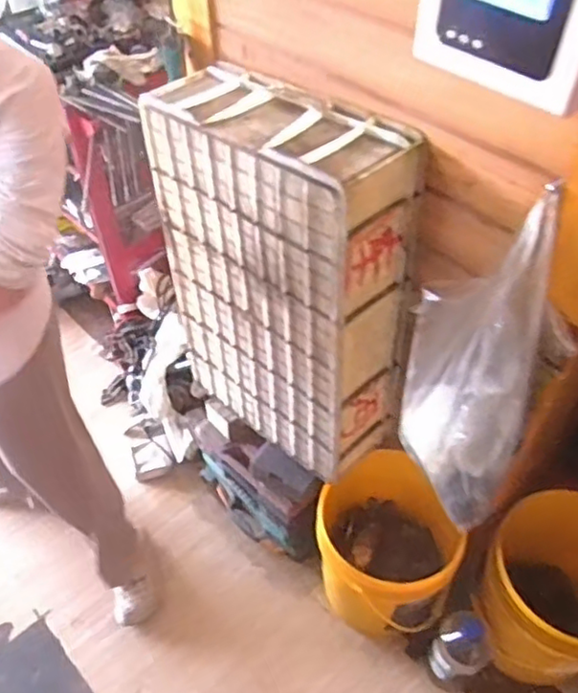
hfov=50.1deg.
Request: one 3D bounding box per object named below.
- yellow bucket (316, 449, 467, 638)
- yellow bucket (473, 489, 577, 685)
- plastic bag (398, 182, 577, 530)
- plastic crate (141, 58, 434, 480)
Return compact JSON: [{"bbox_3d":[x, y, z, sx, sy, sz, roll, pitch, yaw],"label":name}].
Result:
[{"bbox_3d":[0.208,0.434,1.353,0.280,0.356,0.316,20,52,17],"label":"yellow bucket"},{"bbox_3d":[0.533,0.515,1.275,0.304,0.434,0.293,0,49,0],"label":"yellow bucket"},{"bbox_3d":[0.253,0.021,0.813,0.186,0.438,0.096,18,23,15],"label":"plastic bag"},{"bbox_3d":[-0.018,-0.104,1.078,0.438,0.630,0.182,33,57,26],"label":"plastic crate"}]

